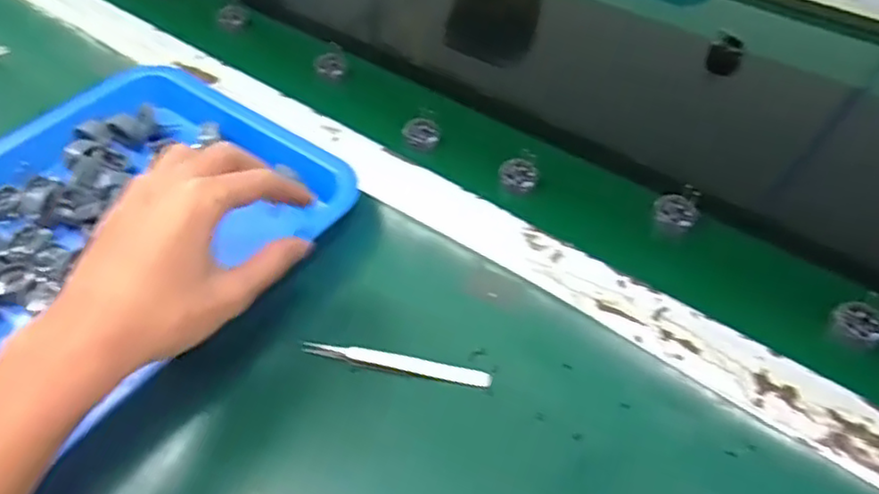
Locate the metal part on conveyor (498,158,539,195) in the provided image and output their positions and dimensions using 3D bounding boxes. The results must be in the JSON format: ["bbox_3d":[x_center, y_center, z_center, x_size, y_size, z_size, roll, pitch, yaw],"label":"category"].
[{"bbox_3d":[0.061,-0.054,0.499,0.030,0.013,0.024,6,49,7],"label":"metal part on conveyor"}]

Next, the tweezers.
[{"bbox_3d":[-0.026,0.069,0.393,0.114,0.006,0.013,9,49,9],"label":"tweezers"}]

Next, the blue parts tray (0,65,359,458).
[{"bbox_3d":[-0.254,0.006,0.442,0.252,0.044,0.331,33,57,26],"label":"blue parts tray"}]

